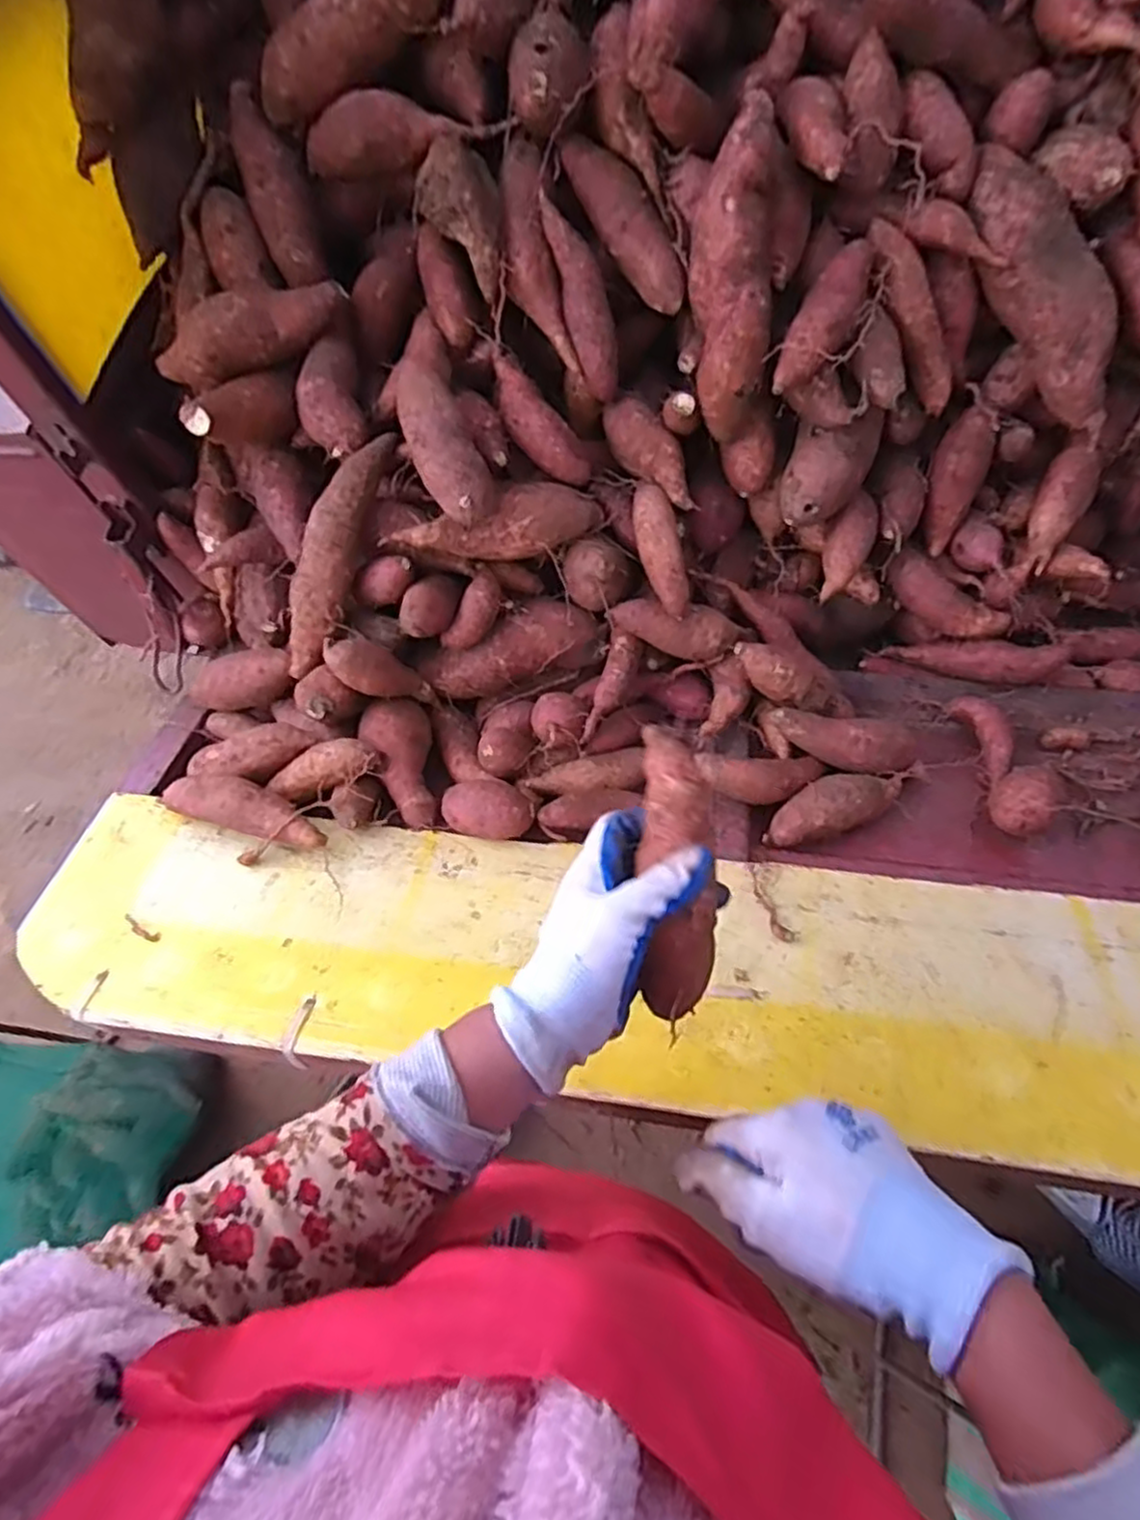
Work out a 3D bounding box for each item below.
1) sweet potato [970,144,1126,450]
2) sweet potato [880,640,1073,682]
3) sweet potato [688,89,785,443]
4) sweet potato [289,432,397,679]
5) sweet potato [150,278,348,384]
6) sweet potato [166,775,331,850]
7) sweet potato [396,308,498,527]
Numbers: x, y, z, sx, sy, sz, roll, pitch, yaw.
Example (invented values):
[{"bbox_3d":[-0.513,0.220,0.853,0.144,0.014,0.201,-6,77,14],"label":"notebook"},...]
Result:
[{"bbox_3d":[0.404,-0.398,0.613,0.059,0.070,0.242,-31,99,-13],"label":"sweet potato"},{"bbox_3d":[0.408,-0.102,0.735,0.157,0.031,0.039,9,62,32],"label":"sweet potato"},{"bbox_3d":[0.134,-0.393,0.595,0.067,0.227,0.051,2,24,3],"label":"sweet potato"},{"bbox_3d":[-0.214,-0.185,0.649,0.052,0.045,0.230,23,97,13],"label":"sweet potato"},{"bbox_3d":[-0.276,-0.372,0.630,0.164,0.047,0.056,-31,66,-12],"label":"sweet potato"},{"bbox_3d":[-0.292,0.040,0.646,0.167,0.035,0.047,13,65,8],"label":"sweet potato"},{"bbox_3d":[-0.115,-0.302,0.624,0.062,0.056,0.205,-14,80,-5],"label":"sweet potato"}]

